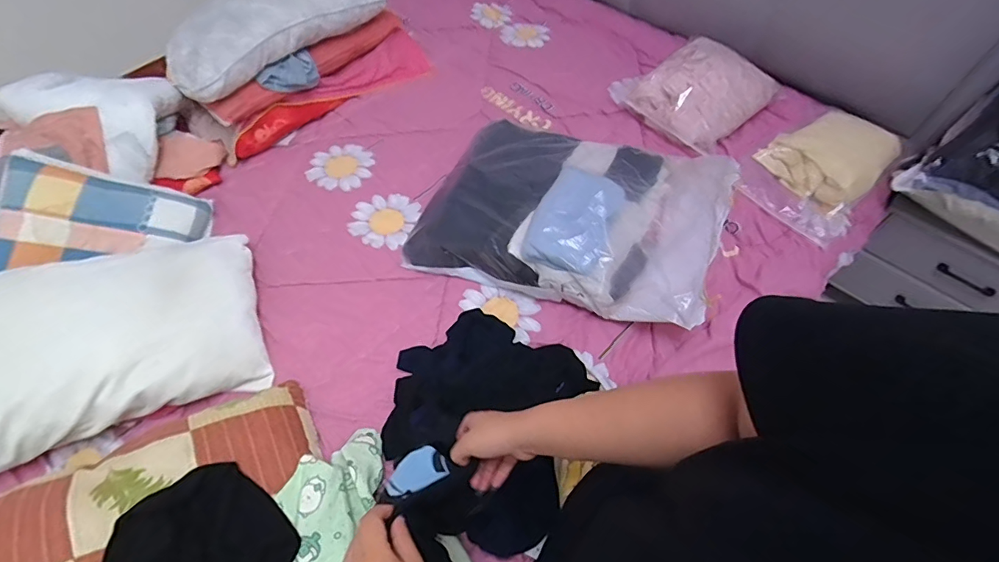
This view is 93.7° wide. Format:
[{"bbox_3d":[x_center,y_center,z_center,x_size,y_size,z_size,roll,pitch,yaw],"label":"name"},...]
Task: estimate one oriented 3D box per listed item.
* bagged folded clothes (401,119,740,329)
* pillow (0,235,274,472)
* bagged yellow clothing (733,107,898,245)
[{"bbox_3d":[0.152,-0.164,1.019,0.624,0.192,0.424,19,62,15],"label":"bagged folded clothes"},{"bbox_3d":[-0.779,0.107,0.876,0.571,0.214,0.347,-21,60,-9],"label":"pillow"},{"bbox_3d":[0.723,-0.261,1.068,0.249,0.101,0.340,38,68,23],"label":"bagged yellow clothing"}]

